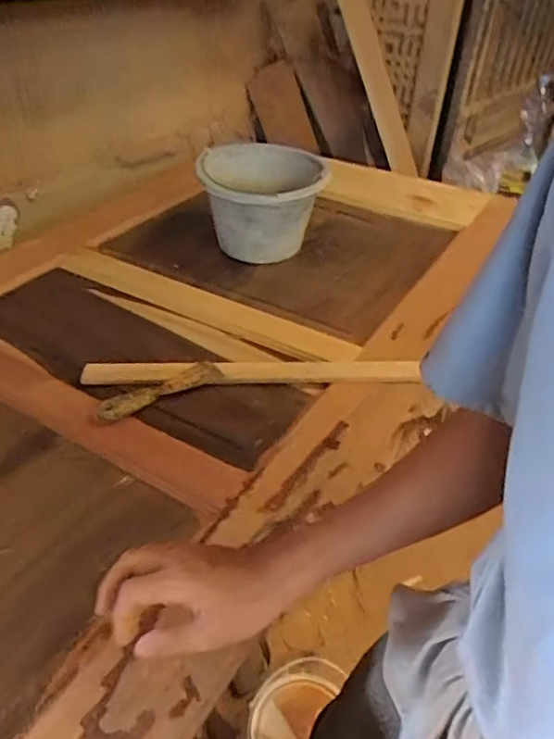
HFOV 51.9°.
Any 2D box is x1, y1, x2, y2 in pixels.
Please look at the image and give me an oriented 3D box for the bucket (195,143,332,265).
[{"bbox_3d":[-0.017,-0.308,1.078,0.232,0.182,0.226,2,39,-2],"label":"bucket"}]

